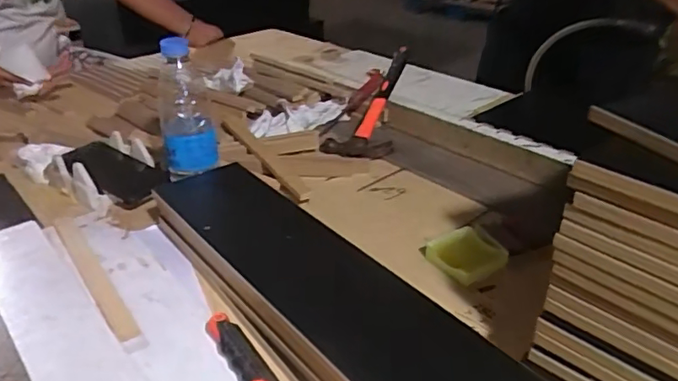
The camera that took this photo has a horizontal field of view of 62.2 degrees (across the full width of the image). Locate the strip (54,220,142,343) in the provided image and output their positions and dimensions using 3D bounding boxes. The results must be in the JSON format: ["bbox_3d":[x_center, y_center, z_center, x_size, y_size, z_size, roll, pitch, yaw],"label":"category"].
[{"bbox_3d":[-0.250,0.083,0.575,0.022,0.005,0.227,-21,36,-32],"label":"strip"}]

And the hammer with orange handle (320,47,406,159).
[{"bbox_3d":[0.055,-0.138,0.928,0.105,0.050,0.261,8,50,14],"label":"hammer with orange handle"}]

